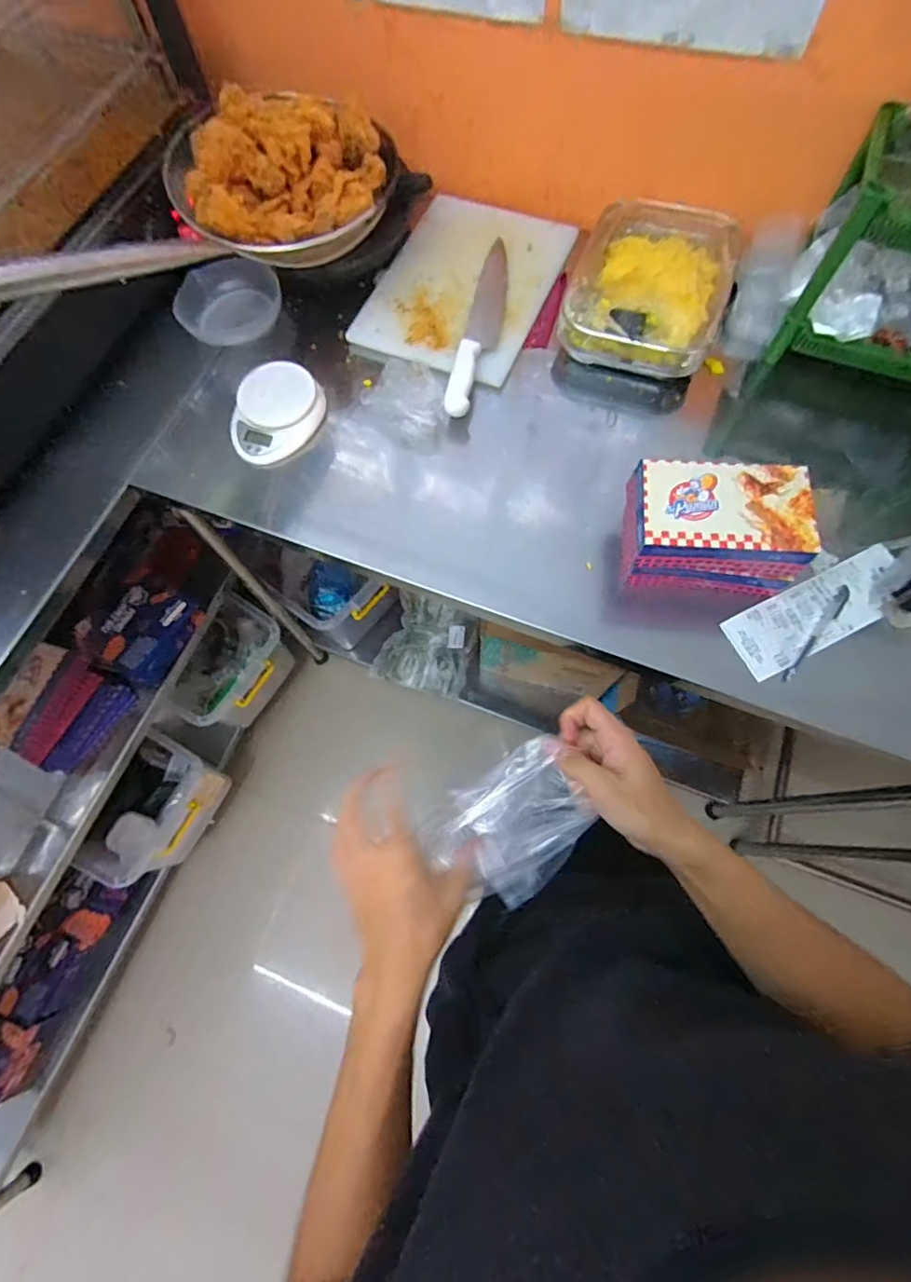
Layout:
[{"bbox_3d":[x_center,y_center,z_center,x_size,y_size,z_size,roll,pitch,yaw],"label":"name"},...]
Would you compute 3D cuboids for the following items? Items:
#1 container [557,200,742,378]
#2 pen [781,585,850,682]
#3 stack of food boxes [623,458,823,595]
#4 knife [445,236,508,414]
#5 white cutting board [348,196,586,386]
[{"bbox_3d":[0.288,-0.524,0.777,0.221,0.064,0.295,17,72,8],"label":"container"},{"bbox_3d":[0.430,-0.009,0.623,0.016,0.014,0.148,38,76,14],"label":"pen"},{"bbox_3d":[0.295,-0.127,0.603,0.193,0.108,0.117,2,71,3],"label":"stack of food boxes"},{"bbox_3d":[0.042,-0.470,0.771,0.049,0.027,0.347,11,71,6],"label":"knife"},{"bbox_3d":[0.015,-0.553,0.816,0.255,0.016,0.344,23,73,10],"label":"white cutting board"}]

